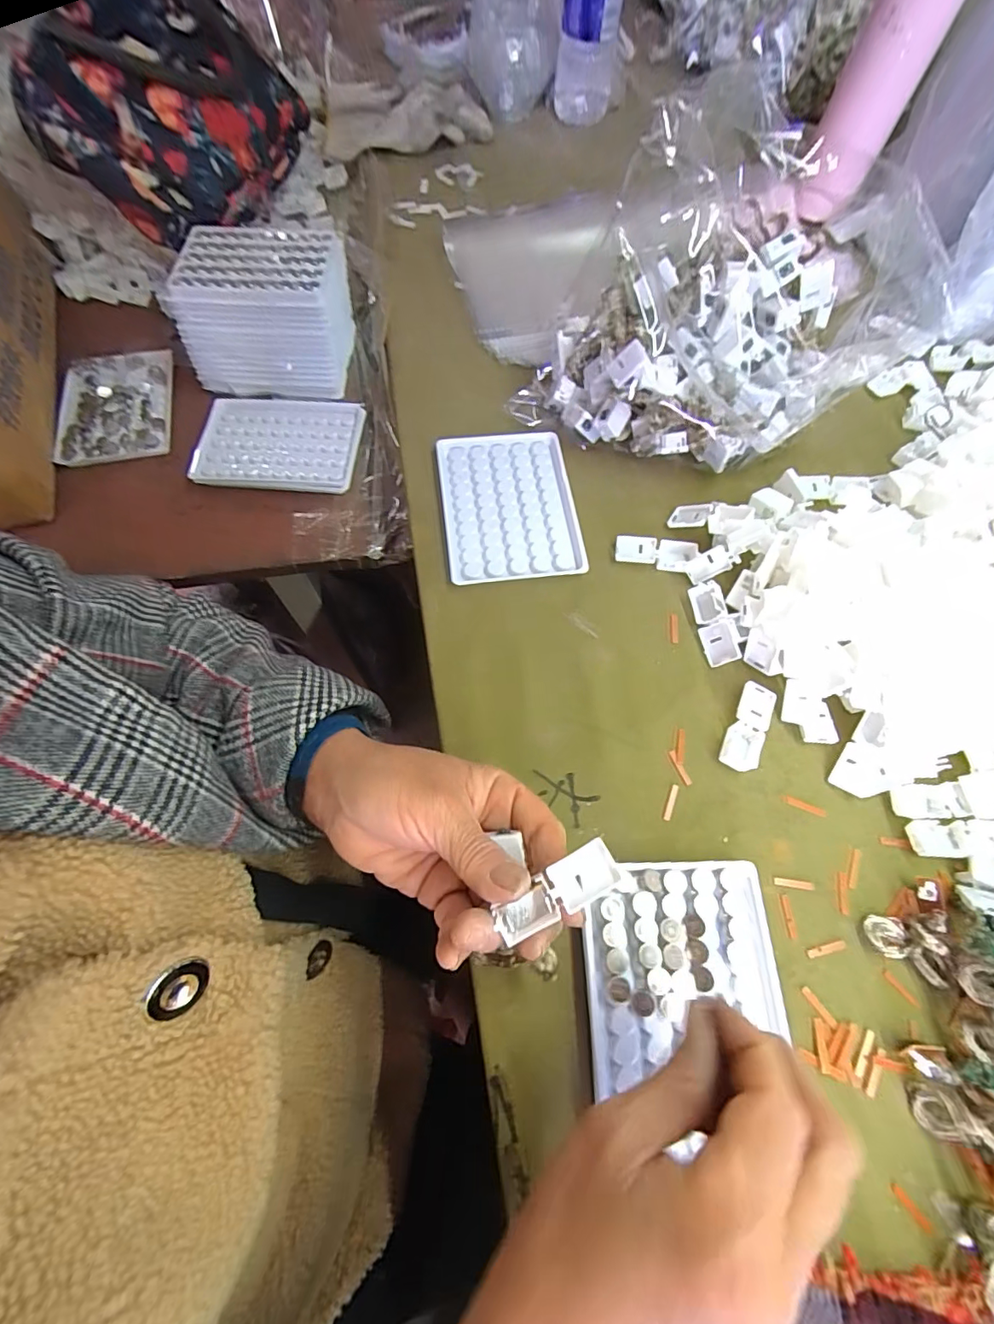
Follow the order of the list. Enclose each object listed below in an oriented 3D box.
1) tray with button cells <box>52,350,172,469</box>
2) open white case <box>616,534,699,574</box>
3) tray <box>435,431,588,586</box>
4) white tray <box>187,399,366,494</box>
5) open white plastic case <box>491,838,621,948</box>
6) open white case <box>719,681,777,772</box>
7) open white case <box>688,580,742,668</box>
[{"bbox_3d":[-0.342,-0.231,0.446,0.089,0.008,0.126,-10,68,-6],"label":"tray with button cells"},{"bbox_3d":[0.111,-0.077,0.349,0.054,0.005,0.021,9,90,2],"label":"open white case"},{"bbox_3d":[0.009,-0.115,0.364,0.095,0.008,0.124,-7,68,-4],"label":"tray"},{"bbox_3d":[-0.188,-0.189,0.430,0.133,0.010,0.093,2,68,0],"label":"white tray"},{"bbox_3d":[0.026,0.097,0.209,0.054,0.012,0.018,-37,70,6],"label":"open white plastic case"},{"bbox_3d":[0.154,0.039,0.304,0.021,0.006,0.057,26,69,9],"label":"open white case"},{"bbox_3d":[0.143,-0.025,0.328,0.022,0.009,0.055,-20,67,27],"label":"open white case"}]

